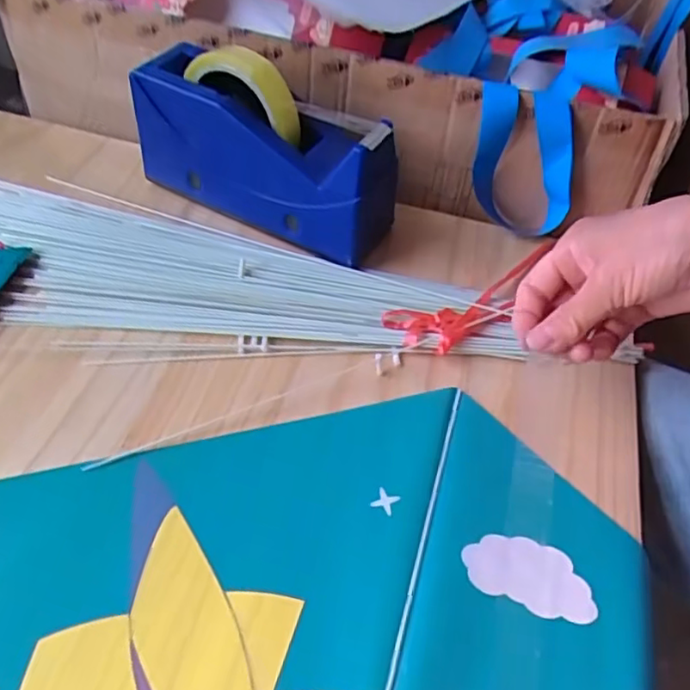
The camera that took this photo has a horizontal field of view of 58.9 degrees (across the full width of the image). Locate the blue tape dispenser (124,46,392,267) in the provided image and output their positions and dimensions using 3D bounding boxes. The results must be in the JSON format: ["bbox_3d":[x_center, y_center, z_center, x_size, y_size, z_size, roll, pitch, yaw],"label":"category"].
[{"bbox_3d":[-0.060,-0.151,0.467,0.205,0.106,0.068,26,53,16],"label":"blue tape dispenser"}]

